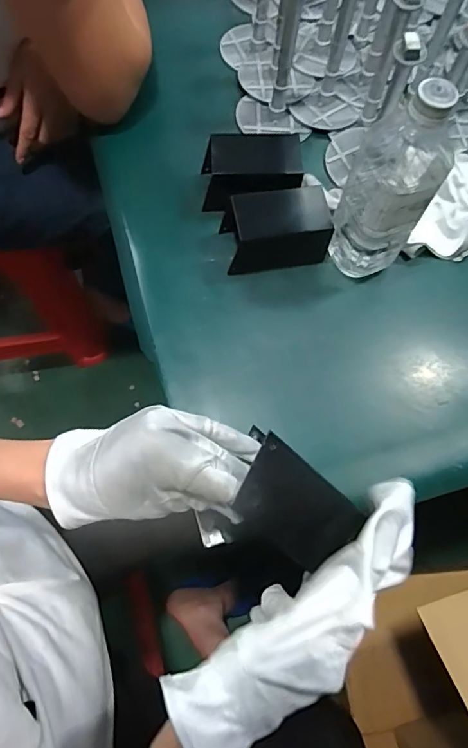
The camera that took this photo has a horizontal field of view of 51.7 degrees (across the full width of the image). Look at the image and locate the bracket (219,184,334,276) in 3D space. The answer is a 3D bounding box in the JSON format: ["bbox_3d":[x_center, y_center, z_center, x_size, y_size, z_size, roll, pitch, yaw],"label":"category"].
[{"bbox_3d":[0.043,-0.148,0.496,0.099,0.060,0.061,-6,70,-5],"label":"bracket"}]

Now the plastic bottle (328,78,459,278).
[{"bbox_3d":[0.138,-0.158,0.431,0.066,0.194,0.055,-17,71,-9],"label":"plastic bottle"}]

